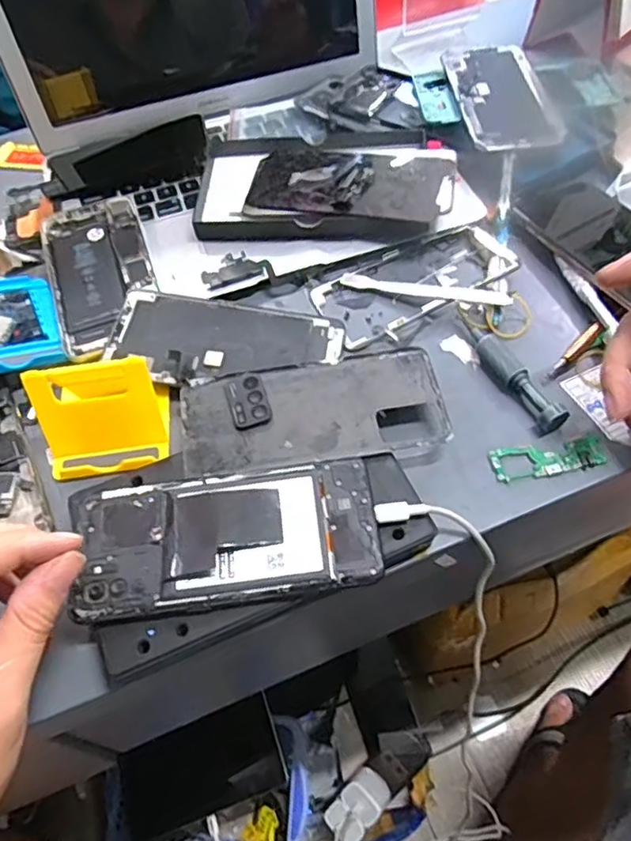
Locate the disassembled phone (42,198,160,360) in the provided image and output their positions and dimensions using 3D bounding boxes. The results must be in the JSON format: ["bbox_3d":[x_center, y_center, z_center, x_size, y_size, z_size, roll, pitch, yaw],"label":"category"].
[{"bbox_3d":[-0.159,-0.114,0.452,0.072,0.009,0.149,-18,55,-8],"label":"disassembled phone"}]

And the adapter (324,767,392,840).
[{"bbox_3d":[0.048,0.420,0.668,0.074,0.030,0.046,-41,62,-21],"label":"adapter"}]

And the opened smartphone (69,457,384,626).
[{"bbox_3d":[-0.045,0.060,0.321,0.152,0.008,0.072,-8,54,-1],"label":"opened smartphone"}]

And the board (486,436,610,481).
[{"bbox_3d":[0.135,0.022,0.355,0.064,0.004,0.020,-8,54,-1],"label":"board"}]

